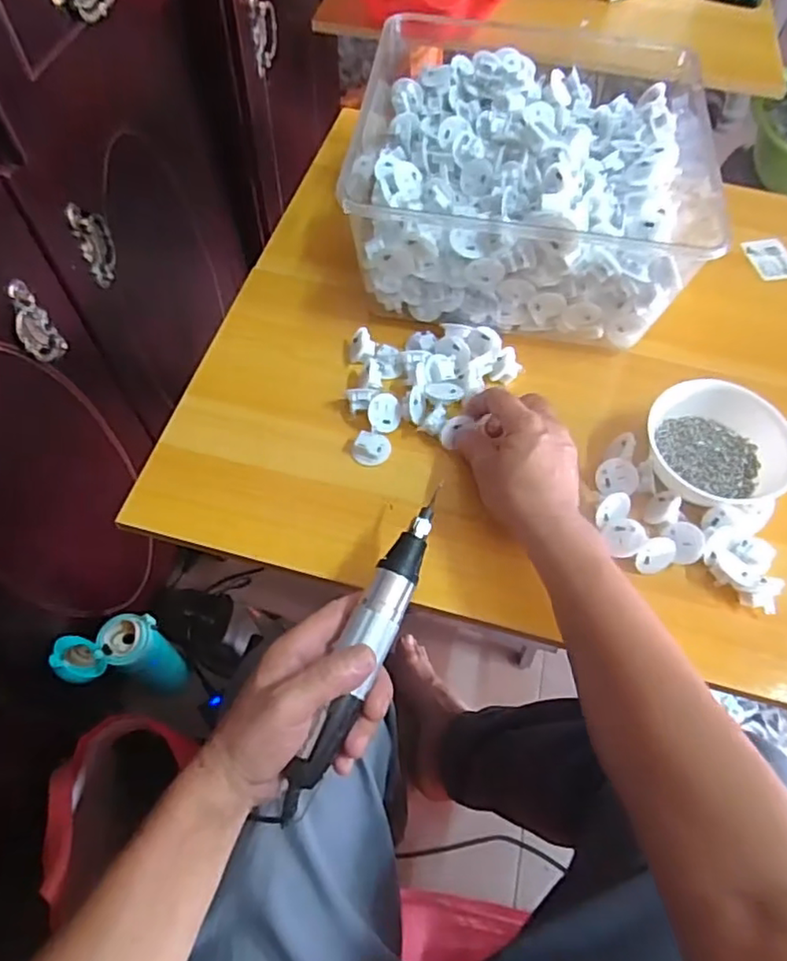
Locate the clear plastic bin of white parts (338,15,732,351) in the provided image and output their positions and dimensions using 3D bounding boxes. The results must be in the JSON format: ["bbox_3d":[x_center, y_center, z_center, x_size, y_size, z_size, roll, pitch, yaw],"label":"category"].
[{"bbox_3d":[0.128,-0.303,0.623,0.311,0.134,0.337,6,61,0],"label":"clear plastic bin of white parts"}]

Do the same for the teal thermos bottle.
[{"bbox_3d":[-0.337,0.229,0.802,0.099,0.219,0.070,-19,64,-13],"label":"teal thermos bottle"}]

